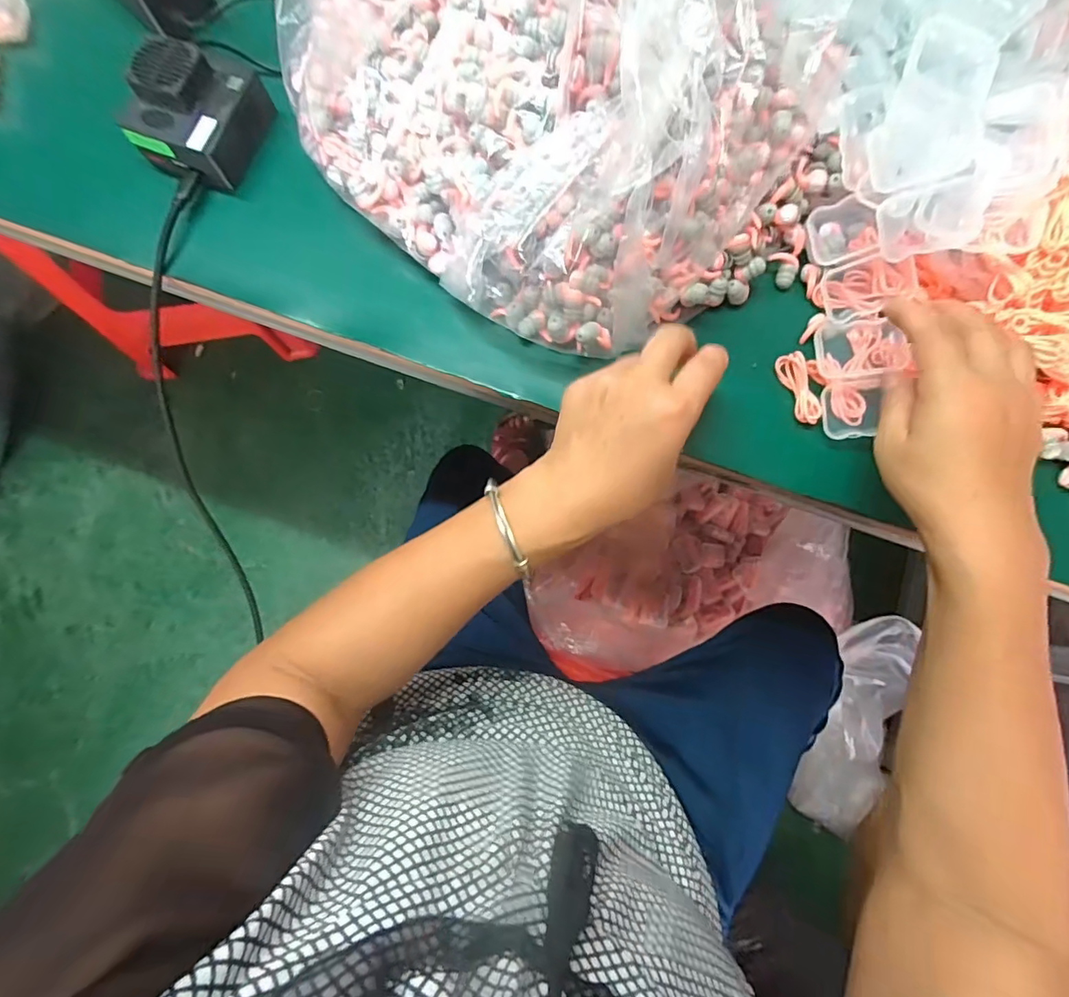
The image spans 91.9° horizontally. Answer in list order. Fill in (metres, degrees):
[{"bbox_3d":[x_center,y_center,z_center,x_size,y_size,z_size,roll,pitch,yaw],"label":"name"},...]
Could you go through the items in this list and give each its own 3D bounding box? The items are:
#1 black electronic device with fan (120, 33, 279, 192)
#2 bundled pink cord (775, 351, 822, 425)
[{"bbox_3d":[-0.228,-0.265,0.357,0.062,0.054,0.083,23,80,3],"label":"black electronic device with fan"},{"bbox_3d":[0.178,-0.074,0.345,0.015,0.010,0.049,-18,80,-4],"label":"bundled pink cord"}]

